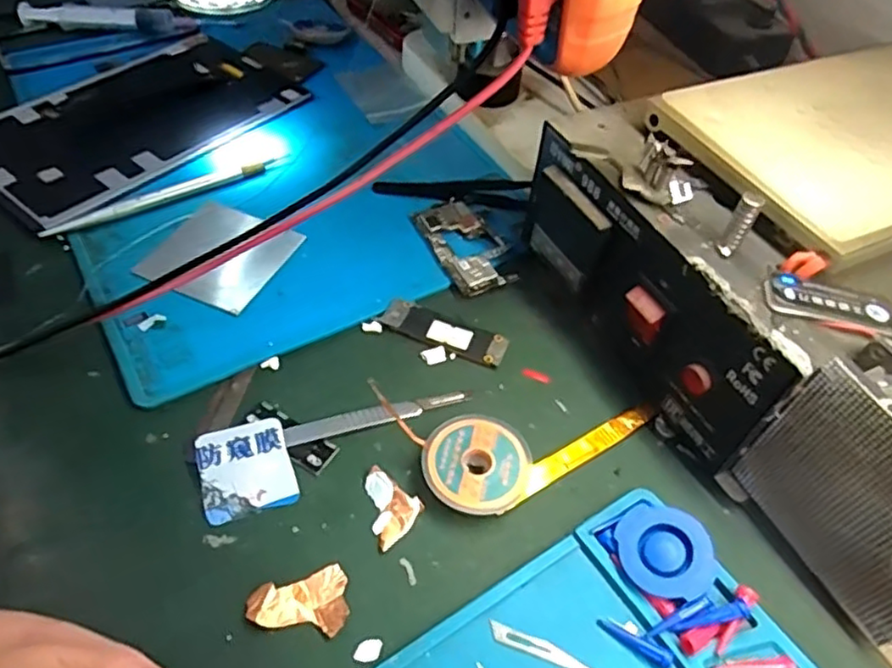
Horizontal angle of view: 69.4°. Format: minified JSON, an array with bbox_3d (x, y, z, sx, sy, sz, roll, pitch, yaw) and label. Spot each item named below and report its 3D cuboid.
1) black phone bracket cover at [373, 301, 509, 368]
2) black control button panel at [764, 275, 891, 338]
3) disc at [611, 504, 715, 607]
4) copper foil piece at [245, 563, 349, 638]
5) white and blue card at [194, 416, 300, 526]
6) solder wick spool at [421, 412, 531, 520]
[{"bbox_3d":[-0.002,-0.001,0.327,0.064,0.005,0.021,19,51,12],"label":"black phone bracket cover"},{"bbox_3d":[0.139,-0.011,0.234,0.043,0.005,0.017,16,51,9],"label":"black control button panel"},{"bbox_3d":[0.084,0.084,0.249,0.033,0.004,0.036,-7,59,11],"label":"disc"},{"bbox_3d":[-0.054,0.102,0.239,0.036,0.004,0.024,-13,52,-15],"label":"copper foil piece"},{"bbox_3d":[-0.085,0.057,0.272,0.037,0.004,0.040,-14,63,-19],"label":"white and blue card"},{"bbox_3d":[0.014,0.057,0.276,0.043,0.012,0.045,38,57,25],"label":"solder wick spool"}]

